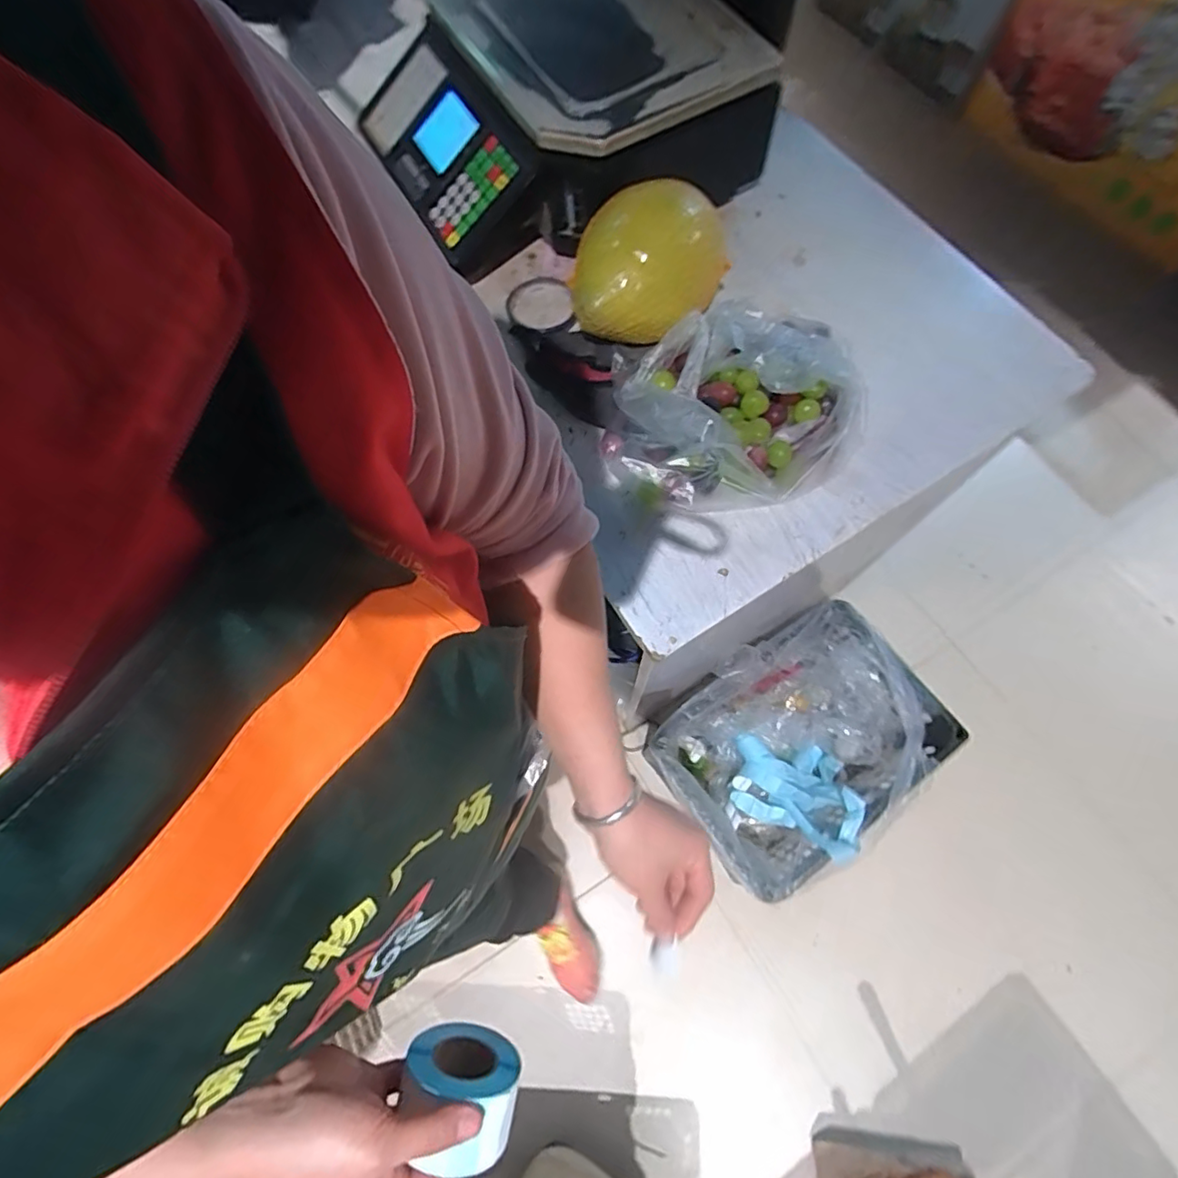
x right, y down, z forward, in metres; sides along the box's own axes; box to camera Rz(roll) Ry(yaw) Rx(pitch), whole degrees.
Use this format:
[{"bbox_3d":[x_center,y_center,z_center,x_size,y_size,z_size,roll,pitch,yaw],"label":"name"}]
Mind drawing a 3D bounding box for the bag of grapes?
[{"bbox_3d":[0.150,-0.188,0.614,0.260,0.119,0.191,-8,70,0],"label":"bag of grapes"}]

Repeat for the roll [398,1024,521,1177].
[{"bbox_3d":[-0.082,0.318,0.364,0.072,0.066,0.049,15,72,8],"label":"roll"}]

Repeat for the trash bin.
[{"bbox_3d":[0.394,0.297,1.123,0.464,0.266,0.354,-35,73,-10],"label":"trash bin"}]

